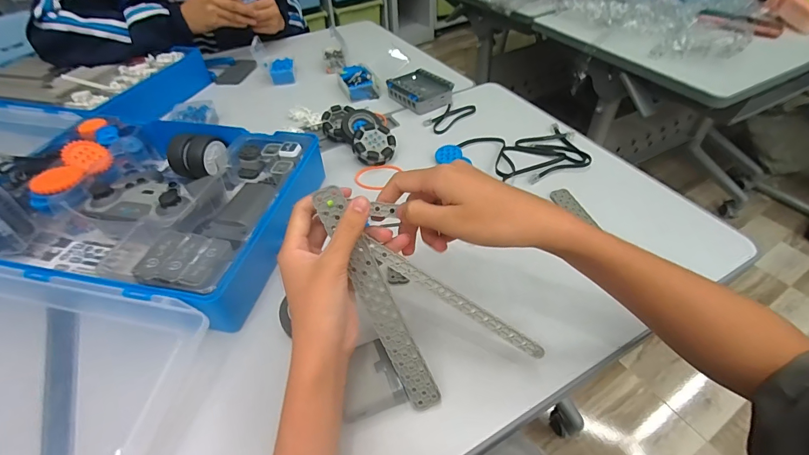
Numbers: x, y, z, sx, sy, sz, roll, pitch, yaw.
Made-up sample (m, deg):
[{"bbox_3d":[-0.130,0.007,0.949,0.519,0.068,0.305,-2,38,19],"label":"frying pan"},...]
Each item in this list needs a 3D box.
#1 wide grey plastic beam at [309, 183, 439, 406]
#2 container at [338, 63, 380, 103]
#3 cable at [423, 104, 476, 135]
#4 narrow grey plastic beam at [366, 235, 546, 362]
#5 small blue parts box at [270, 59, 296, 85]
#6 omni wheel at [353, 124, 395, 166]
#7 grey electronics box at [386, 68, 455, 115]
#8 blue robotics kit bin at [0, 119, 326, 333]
[{"bbox_3d":[-0.021,0.060,0.314,0.026,0.198,0.010,-27,6,-22],"label":"wide grey plastic beam"},{"bbox_3d":[-0.089,-0.277,0.731,0.068,0.039,0.085,-13,47,-10],"label":"container"},{"bbox_3d":[0.077,-0.191,0.644,0.101,0.010,0.047,-36,54,-28],"label":"cable"},{"bbox_3d":[0.042,0.061,0.321,0.171,0.009,0.011,34,52,0],"label":"narrow grey plastic beam"},{"bbox_3d":[-0.252,-0.322,0.789,0.049,0.034,0.062,-12,46,-9],"label":"small blue parts box"},{"bbox_3d":[-0.046,-0.122,0.566,0.060,0.025,0.060,-3,70,-10],"label":"omni wheel"},{"bbox_3d":[0.030,-0.247,0.687,0.078,0.032,0.116,-31,52,-25],"label":"grey electronics box"},{"bbox_3d":[-0.315,-0.029,0.464,0.352,0.074,0.266,8,47,10],"label":"blue robotics kit bin"}]

